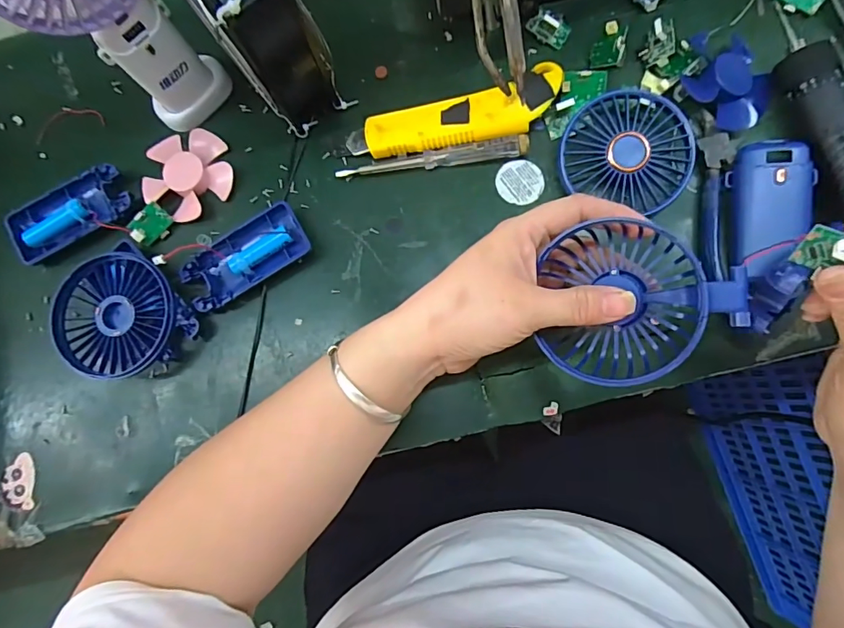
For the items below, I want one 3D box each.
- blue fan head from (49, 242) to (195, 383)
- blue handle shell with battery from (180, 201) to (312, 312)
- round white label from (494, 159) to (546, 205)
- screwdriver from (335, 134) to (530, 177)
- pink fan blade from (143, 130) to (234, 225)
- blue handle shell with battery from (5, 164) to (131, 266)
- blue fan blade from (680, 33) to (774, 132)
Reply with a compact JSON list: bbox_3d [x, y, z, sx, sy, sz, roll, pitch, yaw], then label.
[{"bbox_3d":[-0.215,0.000,0.339,0.081,0.028,0.092,-32,79,0],"label":"blue fan head"},{"bbox_3d":[-0.128,-0.041,0.346,0.092,0.015,0.044,-32,79,0],"label":"blue handle shell with battery"},{"bbox_3d":[0.071,-0.095,0.341,0.034,0.004,0.033,0,82,0],"label":"round white label"},{"bbox_3d":[0.007,-0.113,0.343,0.138,0.015,0.011,-5,80,5],"label":"screwdriver"},{"bbox_3d":[-0.183,-0.110,0.364,0.070,0.014,0.067,-1,81,6],"label":"pink fan blade"},{"bbox_3d":[-0.273,-0.078,0.368,0.093,0.016,0.051,-22,79,2],"label":"blue handle shell with battery"},{"bbox_3d":[0.212,-0.162,0.326,0.061,0.023,0.060,-1,81,6],"label":"blue fan blade"}]

